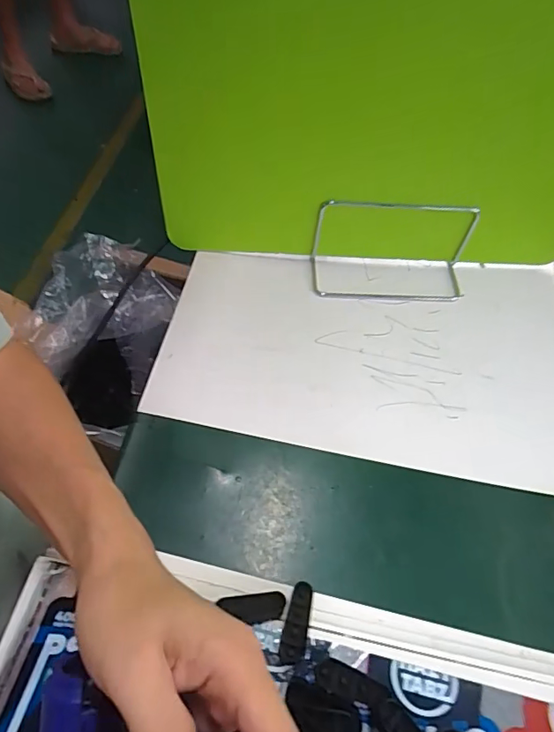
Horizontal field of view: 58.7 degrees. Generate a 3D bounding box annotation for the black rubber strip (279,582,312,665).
[{"bbox_3d":[0.013,0.167,0.320,0.015,0.004,0.048,11,53,3],"label":"black rubber strip"}]

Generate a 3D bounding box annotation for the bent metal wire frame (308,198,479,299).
[{"bbox_3d":[0.115,-0.110,0.472,0.156,0.081,0.057,1,58,-4],"label":"bent metal wire frame"}]

